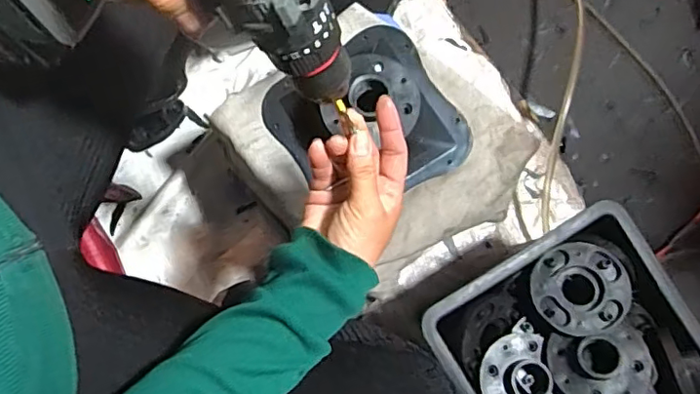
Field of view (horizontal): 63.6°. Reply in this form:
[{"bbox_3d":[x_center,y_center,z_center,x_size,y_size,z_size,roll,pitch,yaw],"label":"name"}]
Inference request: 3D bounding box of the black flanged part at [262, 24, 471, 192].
[{"bbox_3d":[0.021,-0.086,0.577,0.181,0.085,0.181,-34,82,-6],"label":"black flanged part"}]

